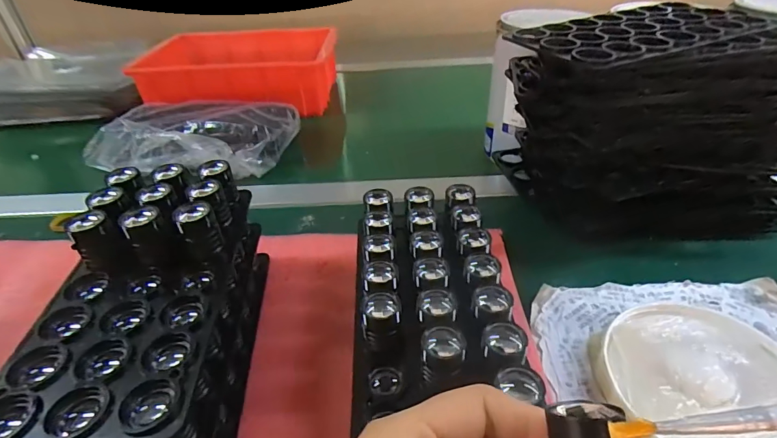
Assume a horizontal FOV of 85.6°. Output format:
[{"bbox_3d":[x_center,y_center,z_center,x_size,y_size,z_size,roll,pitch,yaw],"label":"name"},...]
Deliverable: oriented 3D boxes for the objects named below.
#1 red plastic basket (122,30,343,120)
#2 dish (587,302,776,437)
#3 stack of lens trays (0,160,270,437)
[{"bbox_3d":[-0.234,-0.235,0.680,0.274,0.078,0.199,0,37,5],"label":"red plastic basket"},{"bbox_3d":[0.196,0.104,0.258,0.121,0.019,0.124,-2,37,2],"label":"dish"},{"bbox_3d":[-0.144,0.057,0.259,0.093,0.103,0.183,-5,37,-2],"label":"stack of lens trays"}]

